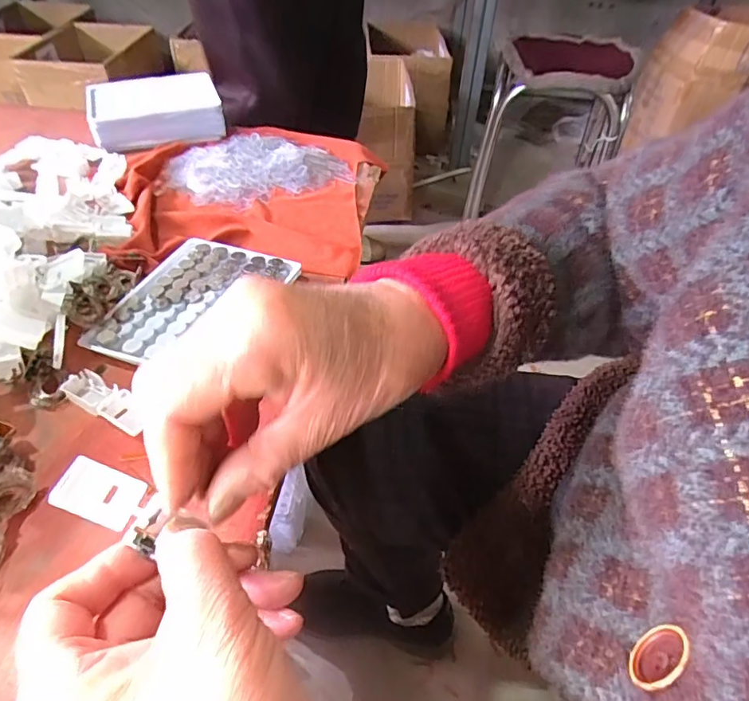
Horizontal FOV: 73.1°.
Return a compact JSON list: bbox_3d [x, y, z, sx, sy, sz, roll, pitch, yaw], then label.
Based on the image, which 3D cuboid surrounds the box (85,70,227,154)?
[{"bbox_3d":[-0.242,-0.268,0.560,0.132,0.041,0.104,-15,48,-18],"label":"box"}]

